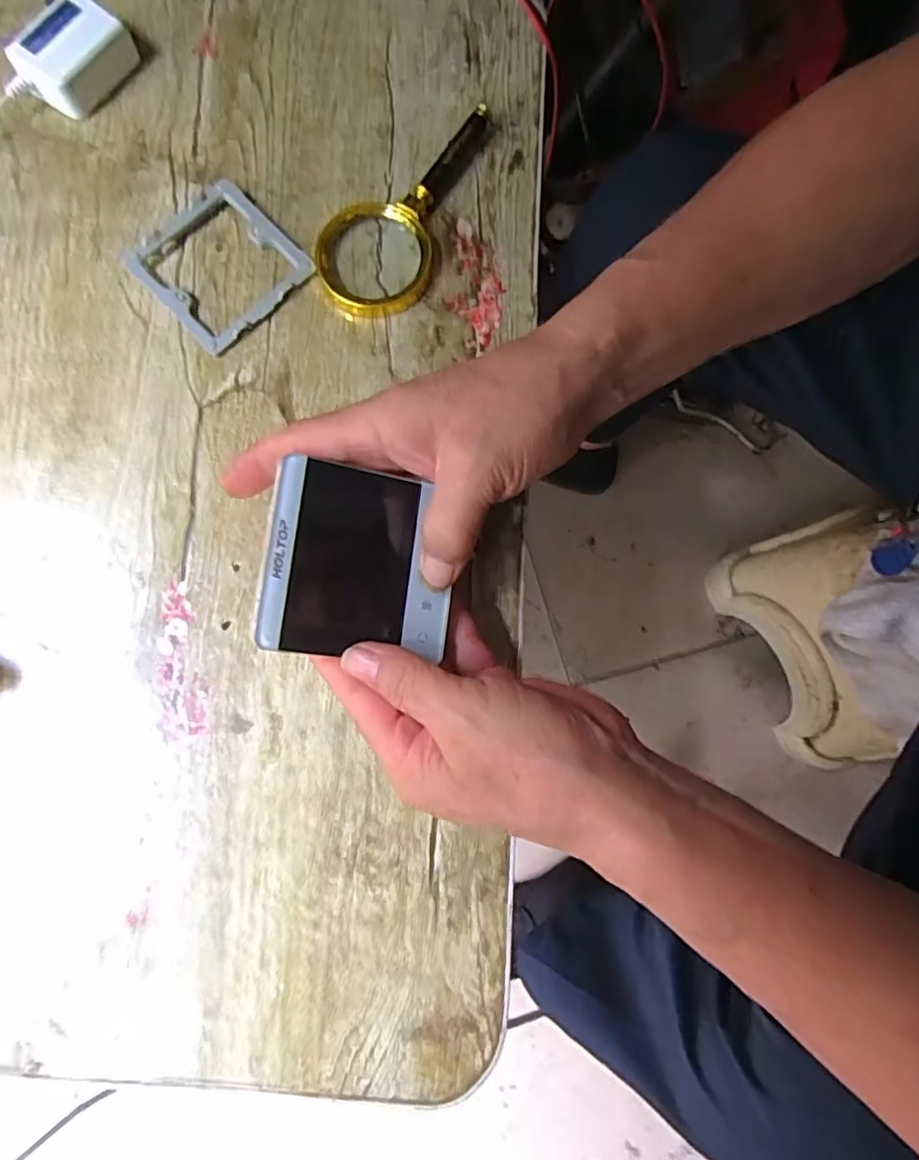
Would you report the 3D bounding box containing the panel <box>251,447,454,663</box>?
[{"bbox_3d":[-0.045,-0.008,0.279,0.084,0.009,0.083,9,83,-27],"label":"panel"}]

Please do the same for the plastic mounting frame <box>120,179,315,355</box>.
[{"bbox_3d":[-0.143,-0.189,0.363,0.086,0.008,0.084,44,82,7],"label":"plastic mounting frame"}]

